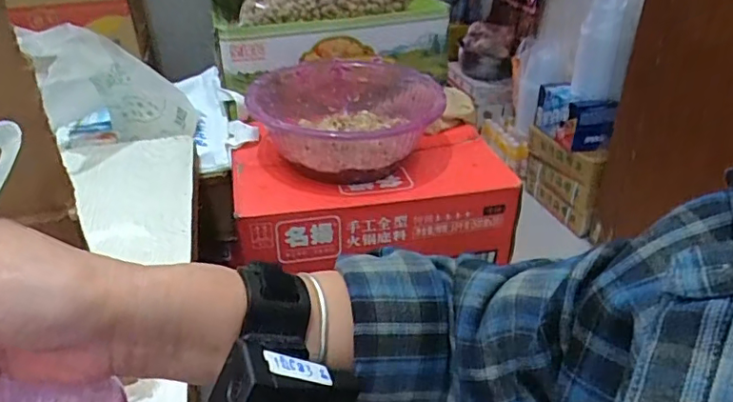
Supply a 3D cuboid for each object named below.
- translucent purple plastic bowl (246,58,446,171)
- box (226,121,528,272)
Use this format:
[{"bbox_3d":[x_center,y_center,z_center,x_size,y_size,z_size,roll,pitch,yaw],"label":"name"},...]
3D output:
[{"bbox_3d":[-0.037,-0.144,0.933,0.315,0.091,0.333,0,30,0],"label":"translucent purple plastic bowl"},{"bbox_3d":[0.003,-0.020,0.914,0.415,0.141,0.221,-6,31,-10],"label":"box"}]

